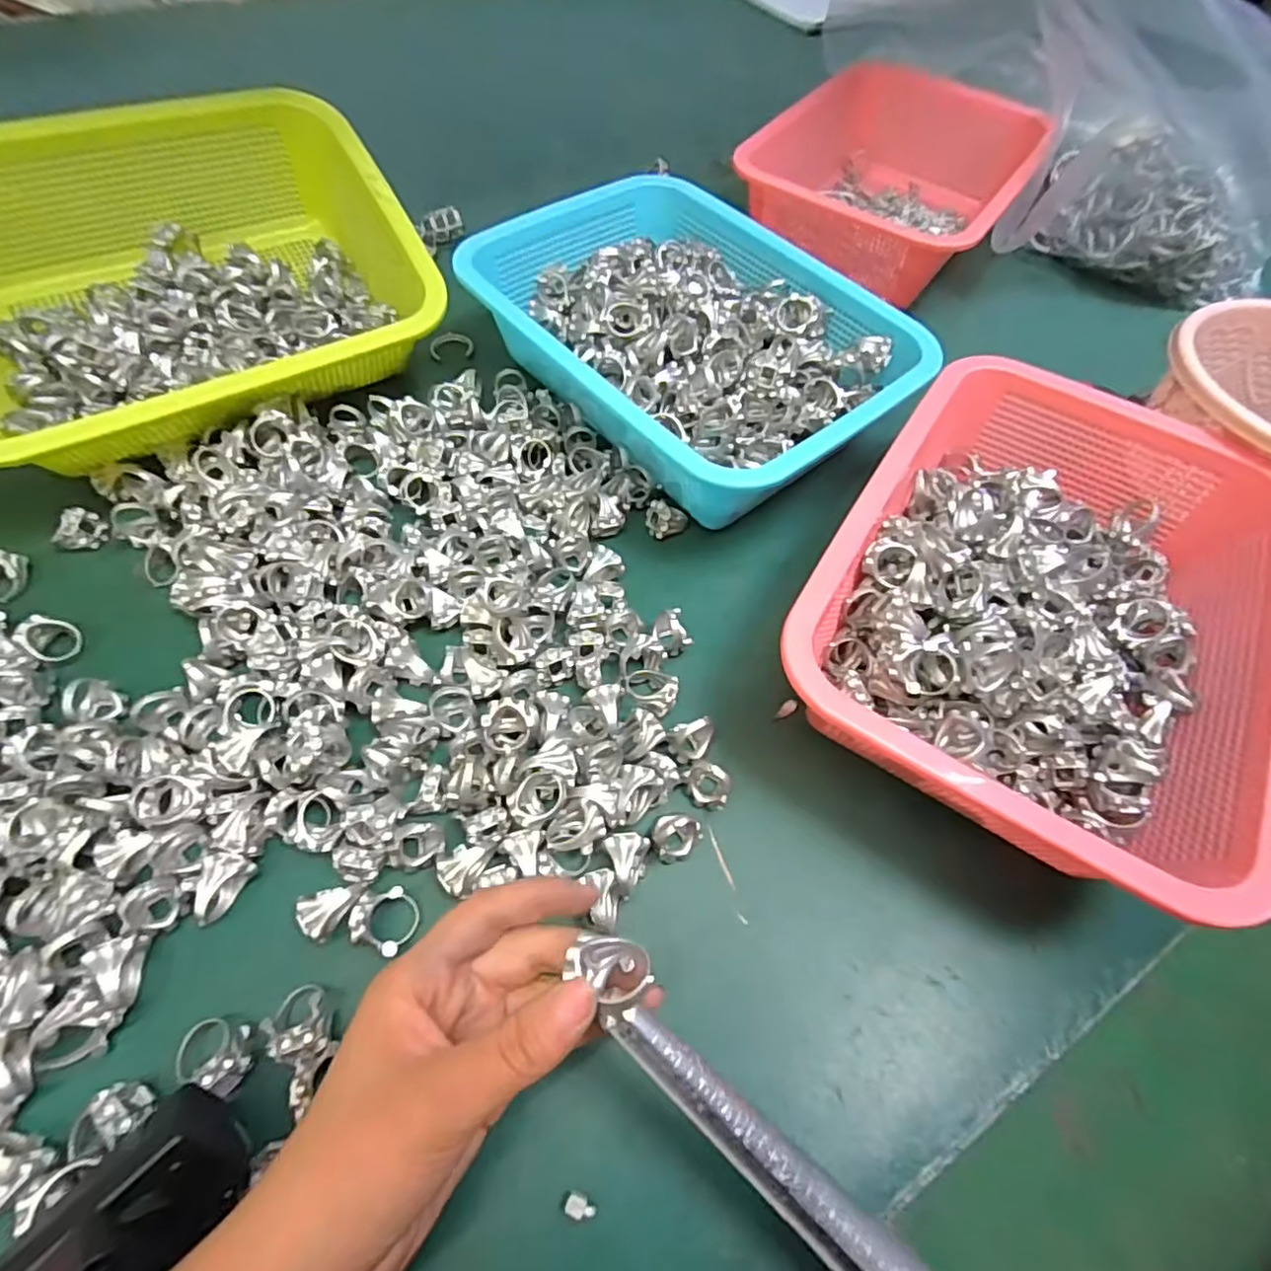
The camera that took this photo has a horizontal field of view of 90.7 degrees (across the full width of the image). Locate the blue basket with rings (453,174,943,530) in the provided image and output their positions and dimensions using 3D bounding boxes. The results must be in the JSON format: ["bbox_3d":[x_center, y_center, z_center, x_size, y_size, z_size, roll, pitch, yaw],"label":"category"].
[{"bbox_3d":[0.032,-0.182,0.408,0.200,0.076,0.267,-35,68,-20],"label":"blue basket with rings"}]

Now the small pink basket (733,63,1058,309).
[{"bbox_3d":[0.209,-0.359,0.515,0.180,0.080,0.220,36,64,15],"label":"small pink basket"}]

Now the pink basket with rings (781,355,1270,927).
[{"bbox_3d":[0.202,-0.019,0.316,0.196,0.073,0.276,32,63,13],"label":"pink basket with rings"}]

